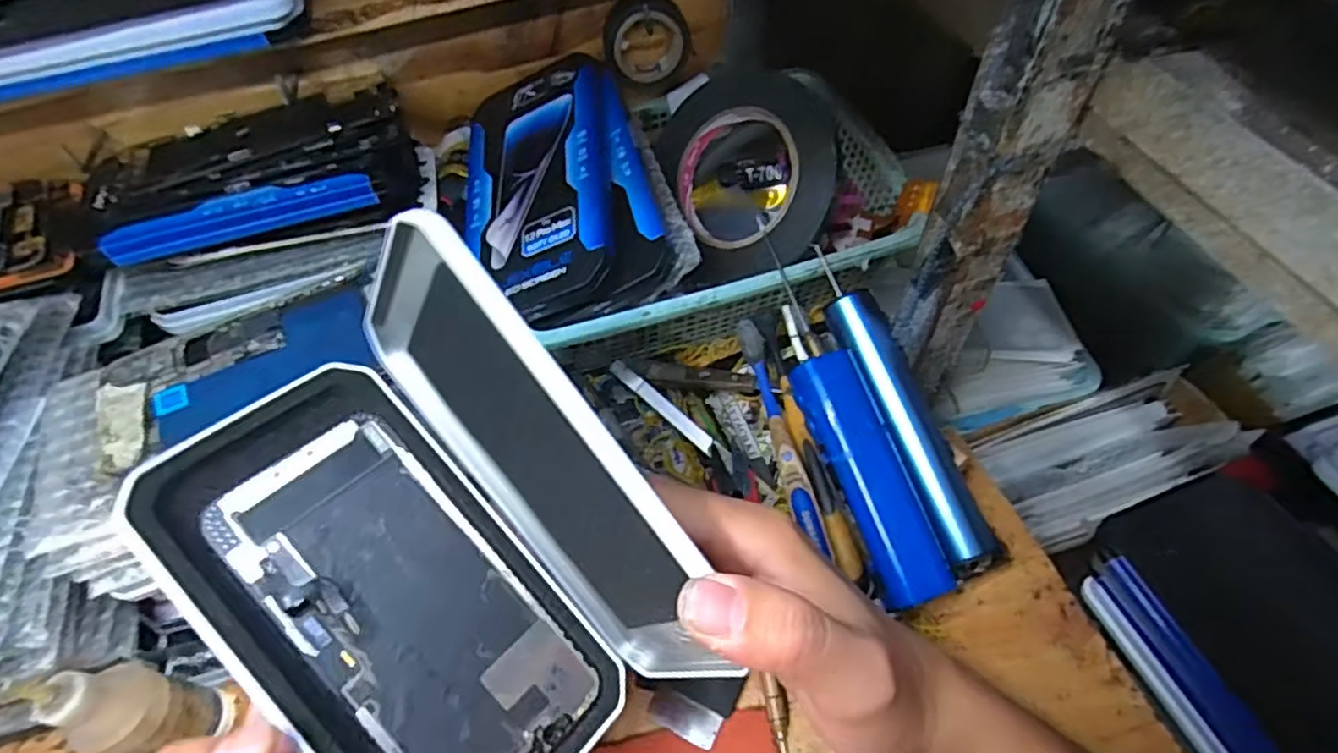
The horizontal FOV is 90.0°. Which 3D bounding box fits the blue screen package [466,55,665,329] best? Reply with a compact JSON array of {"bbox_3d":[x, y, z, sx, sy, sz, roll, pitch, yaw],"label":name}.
[{"bbox_3d":[-0.065,-0.110,0.411,0.109,0.045,0.177,-24,62,19],"label":"blue screen package"}]

